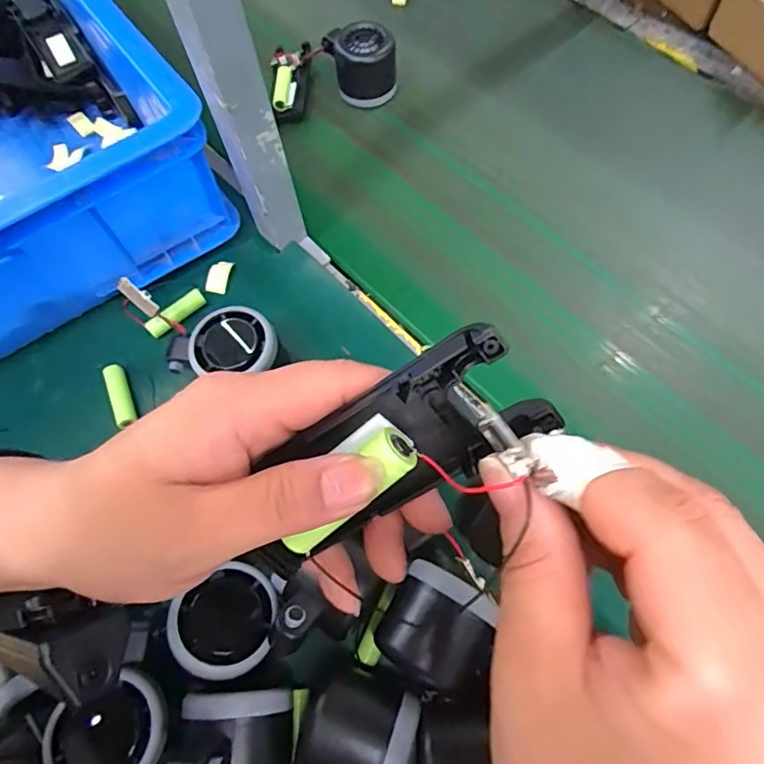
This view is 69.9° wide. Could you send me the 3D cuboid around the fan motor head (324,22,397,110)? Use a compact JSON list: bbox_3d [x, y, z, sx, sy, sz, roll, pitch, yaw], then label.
[{"bbox_3d":[-0.021,-0.310,0.532,0.069,0.051,0.053,-1,66,3],"label":"fan motor head"}]

